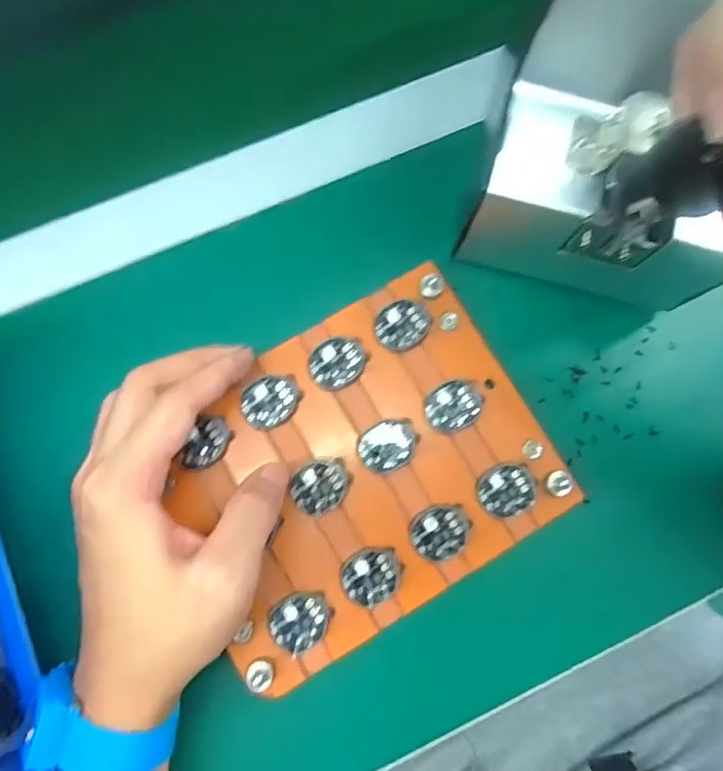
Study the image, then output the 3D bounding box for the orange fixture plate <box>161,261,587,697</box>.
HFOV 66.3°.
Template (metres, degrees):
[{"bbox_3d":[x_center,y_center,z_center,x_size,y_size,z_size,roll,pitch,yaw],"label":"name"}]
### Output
[{"bbox_3d":[0.000,0.038,0.277,0.176,0.011,0.144,-30,81,-5],"label":"orange fixture plate"}]

